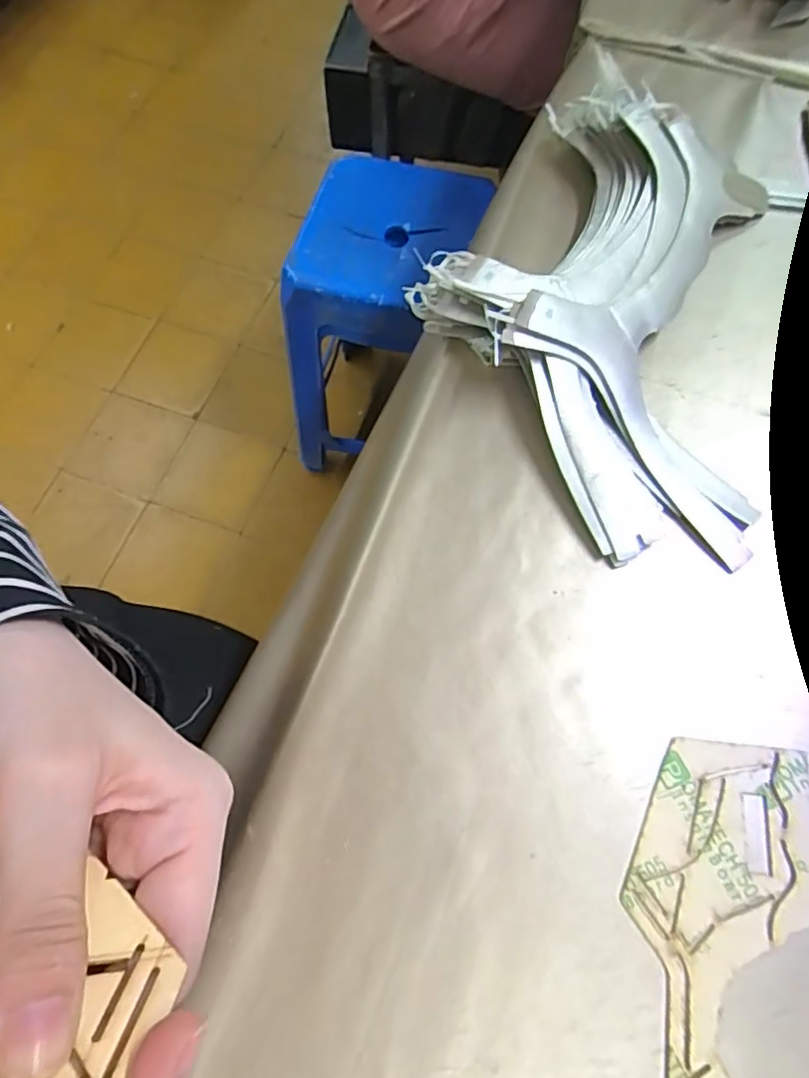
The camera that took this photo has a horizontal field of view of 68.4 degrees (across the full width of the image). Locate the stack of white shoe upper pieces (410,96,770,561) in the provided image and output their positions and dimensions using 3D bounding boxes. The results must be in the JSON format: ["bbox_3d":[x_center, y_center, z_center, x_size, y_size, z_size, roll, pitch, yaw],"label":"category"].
[{"bbox_3d":[0.118,-0.156,0.379,0.214,0.049,0.334,10,69,6],"label":"stack of white shoe upper pieces"}]

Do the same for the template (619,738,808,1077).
[{"bbox_3d":[0.138,0.172,0.267,0.077,0.004,0.168,25,71,11],"label":"template"}]

